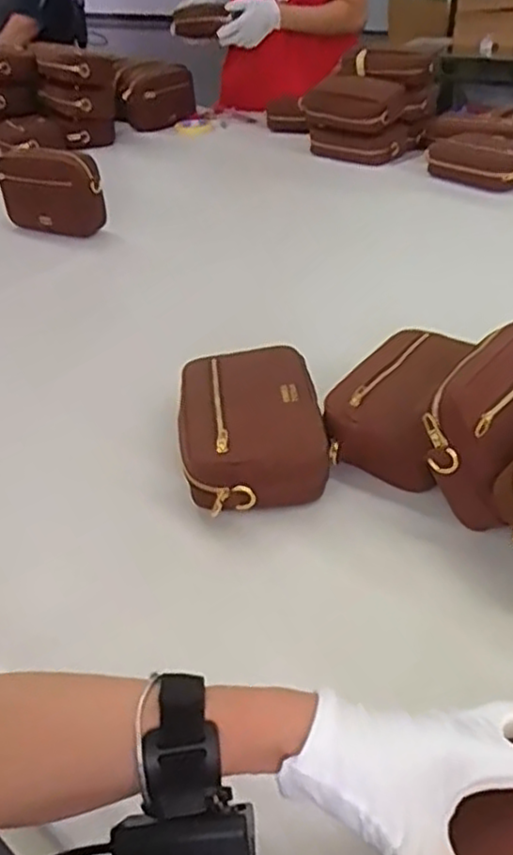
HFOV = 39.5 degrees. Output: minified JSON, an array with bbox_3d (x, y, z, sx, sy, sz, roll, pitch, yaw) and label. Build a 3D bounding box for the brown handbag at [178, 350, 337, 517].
[{"bbox_3d":[-0.005,-0.002,0.689,0.136,0.064,0.193,-8,37,-5],"label":"brown handbag"}]

